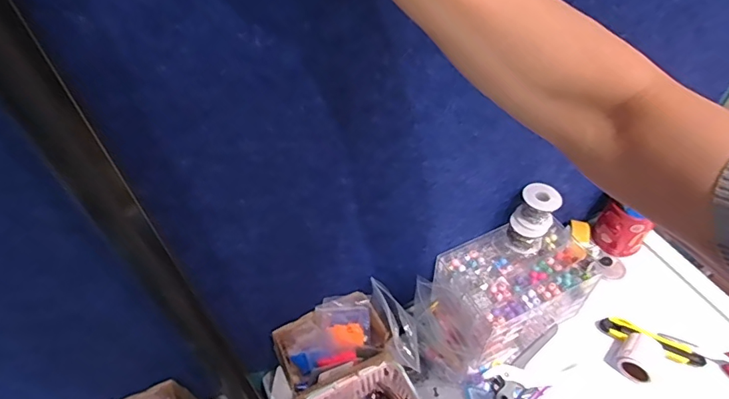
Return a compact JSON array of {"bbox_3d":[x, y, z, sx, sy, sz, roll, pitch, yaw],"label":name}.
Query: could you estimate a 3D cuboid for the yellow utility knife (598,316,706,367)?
[{"bbox_3d":[0.472,0.230,0.793,0.155,0.032,0.047,17,52,16],"label":"yellow utility knife"}]

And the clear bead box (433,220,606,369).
[{"bbox_3d":[0.244,0.147,0.791,0.218,0.140,0.152,-21,52,-15],"label":"clear bead box"}]

